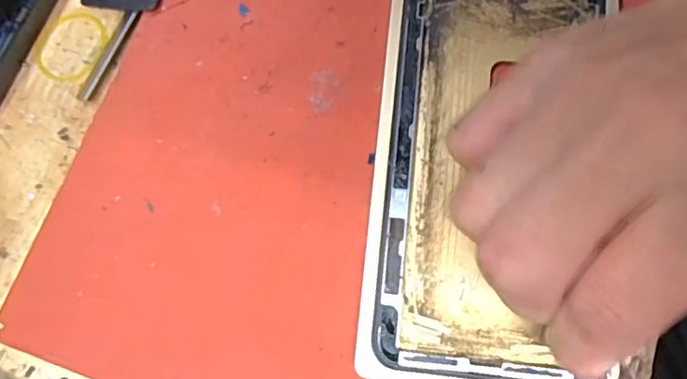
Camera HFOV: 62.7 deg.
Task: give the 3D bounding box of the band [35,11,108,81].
[{"bbox_3d":[-0.110,-0.058,0.227,0.026,0.004,0.031,33,79,7],"label":"band"}]

